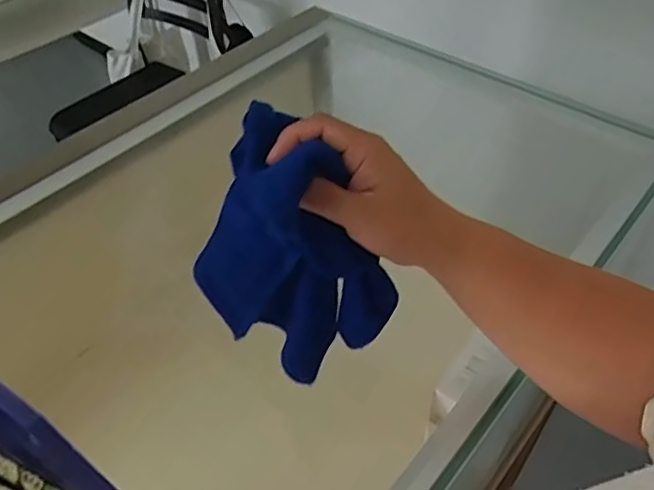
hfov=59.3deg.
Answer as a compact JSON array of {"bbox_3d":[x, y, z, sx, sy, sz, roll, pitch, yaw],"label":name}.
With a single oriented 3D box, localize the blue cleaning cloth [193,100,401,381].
[{"bbox_3d":[-0.026,-0.004,0.383,0.085,0.162,0.117,-35,54,-27],"label":"blue cleaning cloth"}]

